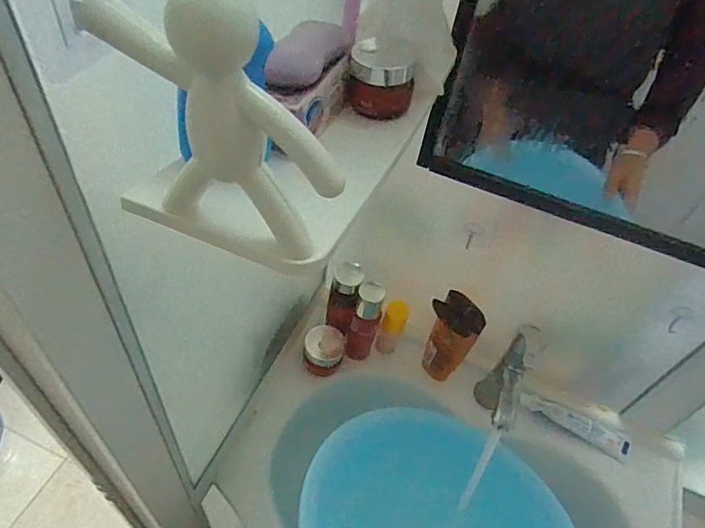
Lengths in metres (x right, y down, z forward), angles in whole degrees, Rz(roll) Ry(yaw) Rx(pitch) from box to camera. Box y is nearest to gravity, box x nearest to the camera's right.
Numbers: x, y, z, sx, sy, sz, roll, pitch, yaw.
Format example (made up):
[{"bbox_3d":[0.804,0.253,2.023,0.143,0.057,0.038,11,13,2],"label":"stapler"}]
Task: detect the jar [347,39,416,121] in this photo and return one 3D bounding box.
[{"bbox_3d":[0.022,-0.141,0.381,0.047,0.047,0.046,7,52,4],"label":"jar"}]

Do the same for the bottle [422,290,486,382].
[{"bbox_3d":[0.133,0.117,0.752,0.047,0.191,0.066,-15,54,-20],"label":"bottle"}]

